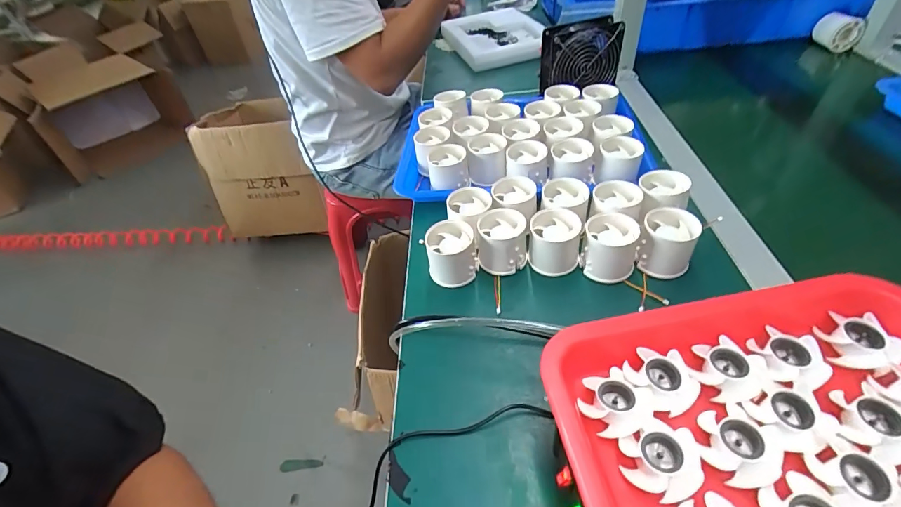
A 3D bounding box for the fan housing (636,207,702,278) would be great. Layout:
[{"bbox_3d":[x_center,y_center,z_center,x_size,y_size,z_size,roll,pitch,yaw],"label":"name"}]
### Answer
[{"bbox_3d":[0.222,-0.011,0.430,0.050,0.048,0.058,15,49,21],"label":"fan housing"}]

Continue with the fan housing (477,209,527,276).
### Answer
[{"bbox_3d":[0.056,-0.013,0.461,0.053,0.049,0.054,-3,45,4],"label":"fan housing"}]

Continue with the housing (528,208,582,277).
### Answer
[{"bbox_3d":[0.112,-0.012,0.455,0.054,0.050,0.052,1,46,9],"label":"housing"}]

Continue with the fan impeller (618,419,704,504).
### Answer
[{"bbox_3d":[0.126,0.122,0.247,0.044,0.016,0.040,-4,45,4],"label":"fan impeller"}]

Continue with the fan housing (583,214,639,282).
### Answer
[{"bbox_3d":[0.165,-0.006,0.437,0.056,0.052,0.051,5,46,13],"label":"fan housing"}]

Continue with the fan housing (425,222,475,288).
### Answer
[{"bbox_3d":[0.001,0.000,0.450,0.049,0.050,0.050,-5,45,3],"label":"fan housing"}]

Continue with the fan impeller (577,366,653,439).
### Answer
[{"bbox_3d":[0.107,0.098,0.273,0.039,0.015,0.041,-4,45,4],"label":"fan impeller"}]

